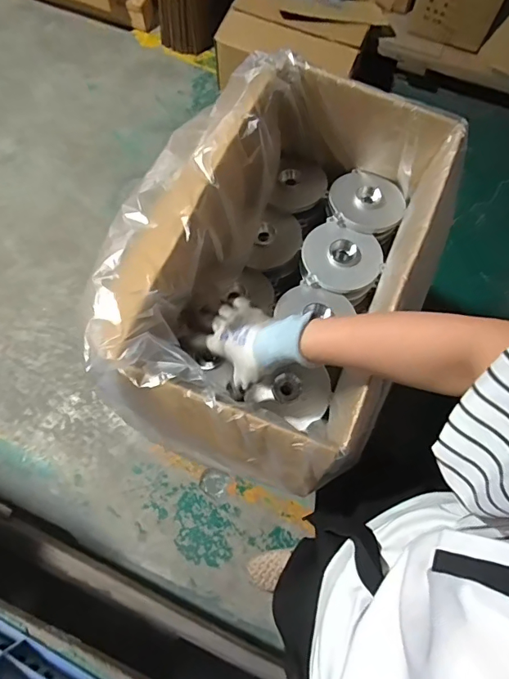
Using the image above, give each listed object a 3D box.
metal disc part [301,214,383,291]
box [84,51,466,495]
[{"bbox_3d":[0.124,-0.123,0.653,0.109,0.020,0.108,1,72,-2],"label":"metal disc part"},{"bbox_3d":[0.022,-0.096,0.584,0.308,0.185,0.497,24,73,6],"label":"box"}]

